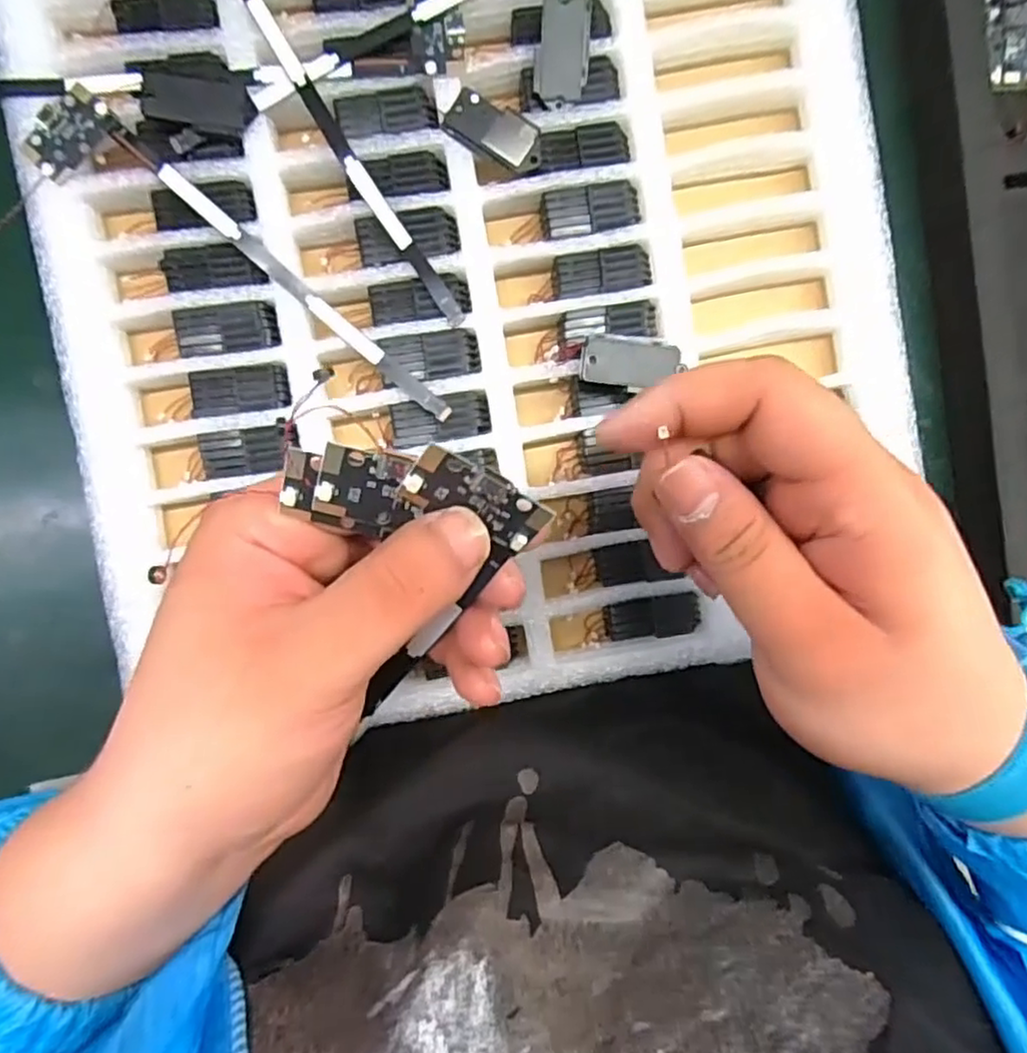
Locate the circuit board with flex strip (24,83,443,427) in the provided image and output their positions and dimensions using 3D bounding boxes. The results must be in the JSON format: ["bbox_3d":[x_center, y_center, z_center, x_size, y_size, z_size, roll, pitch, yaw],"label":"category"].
[{"bbox_3d":[-0.105,-0.102,0.266,0.190,0.008,0.033,37,89,-5],"label":"circuit board with flex strip"}]

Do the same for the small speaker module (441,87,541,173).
[{"bbox_3d":[-0.007,-0.159,0.268,0.040,0.007,0.019,34,89,-5],"label":"small speaker module"}]

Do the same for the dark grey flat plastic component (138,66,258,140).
[{"bbox_3d":[-0.123,-0.165,0.261,0.041,0.008,0.019,9,91,-5],"label":"dark grey flat plastic component"}]

